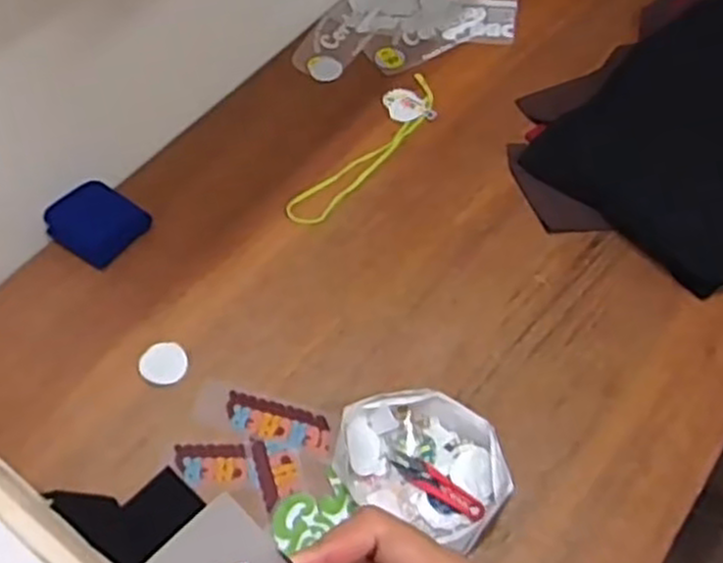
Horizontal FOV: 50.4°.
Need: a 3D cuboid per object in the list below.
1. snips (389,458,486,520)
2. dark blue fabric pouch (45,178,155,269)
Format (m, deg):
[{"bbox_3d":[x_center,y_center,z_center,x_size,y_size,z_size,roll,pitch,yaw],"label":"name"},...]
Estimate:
[{"bbox_3d":[0.087,0.232,0.873,0.115,0.007,0.026,30,63,22],"label":"snips"},{"bbox_3d":[-0.386,-0.087,1.122,0.113,0.051,0.109,31,64,22],"label":"dark blue fabric pouch"}]

